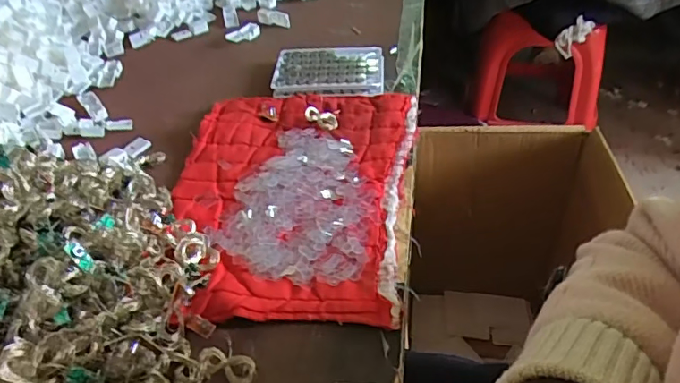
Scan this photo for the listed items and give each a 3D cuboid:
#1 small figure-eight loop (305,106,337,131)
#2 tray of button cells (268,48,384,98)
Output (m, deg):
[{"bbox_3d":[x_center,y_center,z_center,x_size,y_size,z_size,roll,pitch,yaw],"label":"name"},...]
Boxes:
[{"bbox_3d":[-0.020,-0.078,0.558,0.037,0.014,0.020,24,42,-12],"label":"small figure-eight loop"},{"bbox_3d":[-0.014,-0.148,0.635,0.132,0.010,0.099,0,43,5],"label":"tray of button cells"}]

